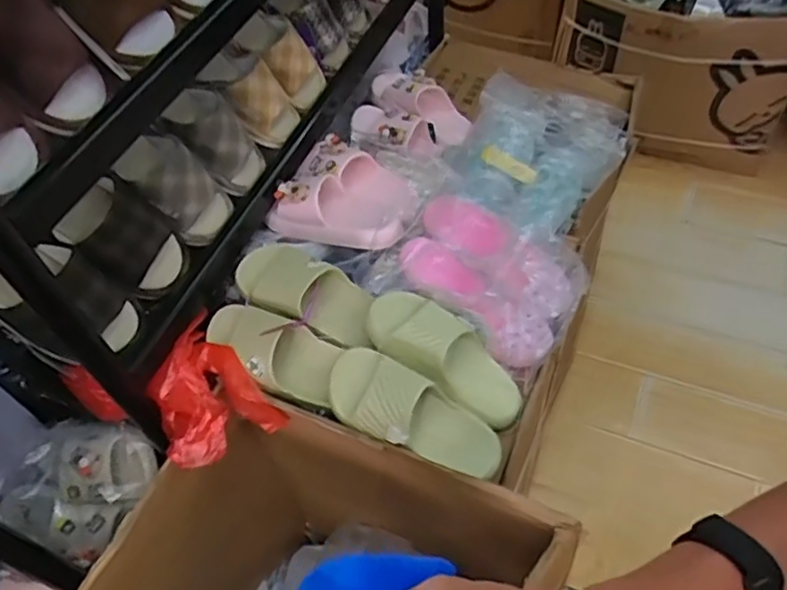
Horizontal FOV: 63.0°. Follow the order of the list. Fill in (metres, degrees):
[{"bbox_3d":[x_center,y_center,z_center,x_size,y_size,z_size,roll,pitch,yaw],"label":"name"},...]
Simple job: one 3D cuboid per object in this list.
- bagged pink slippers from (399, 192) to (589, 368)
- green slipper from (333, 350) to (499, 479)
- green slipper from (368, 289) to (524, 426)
[{"bbox_3d":[0.132,-0.026,0.901,0.233,0.108,0.172,23,58,21],"label":"bagged pink slippers"},{"bbox_3d":[0.027,0.145,0.784,0.227,0.058,0.092,27,59,7],"label":"green slipper"},{"bbox_3d":[0.071,0.081,0.838,0.229,0.066,0.093,37,59,-7],"label":"green slipper"}]

